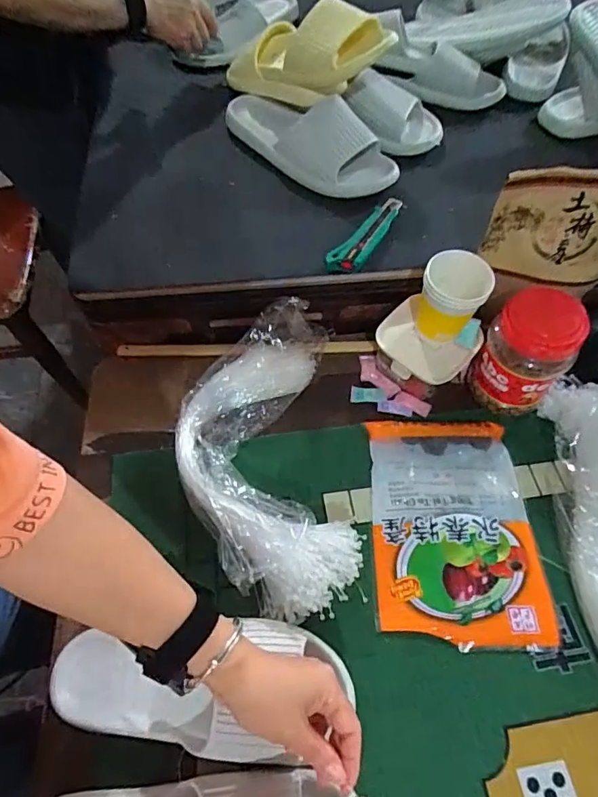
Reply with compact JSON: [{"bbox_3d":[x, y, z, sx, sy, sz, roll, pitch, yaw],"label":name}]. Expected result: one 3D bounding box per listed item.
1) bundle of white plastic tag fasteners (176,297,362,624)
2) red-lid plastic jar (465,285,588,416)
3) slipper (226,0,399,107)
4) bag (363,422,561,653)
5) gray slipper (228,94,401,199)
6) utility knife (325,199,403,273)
[{"bbox_3d":[-0.043,0.055,0.537,0.183,0.073,0.349,-5,57,-5],"label":"bundle of white plastic tag fasteners"},{"bbox_3d":[0.263,-0.052,0.564,0.089,0.136,0.081,1,57,-1],"label":"red-lid plastic jar"},{"bbox_3d":[0.003,-0.491,0.689,0.280,0.096,0.105,23,57,39],"label":"slipper"},{"bbox_3d":[0.165,0.136,0.524,0.167,0.021,0.239,0,57,-2],"label":"bag"},{"bbox_3d":[0.009,-0.383,0.687,0.298,0.068,0.102,34,65,18],"label":"gray slipper"},{"bbox_3d":[0.087,-0.206,0.613,0.035,0.021,0.146,31,64,17],"label":"utility knife"}]

